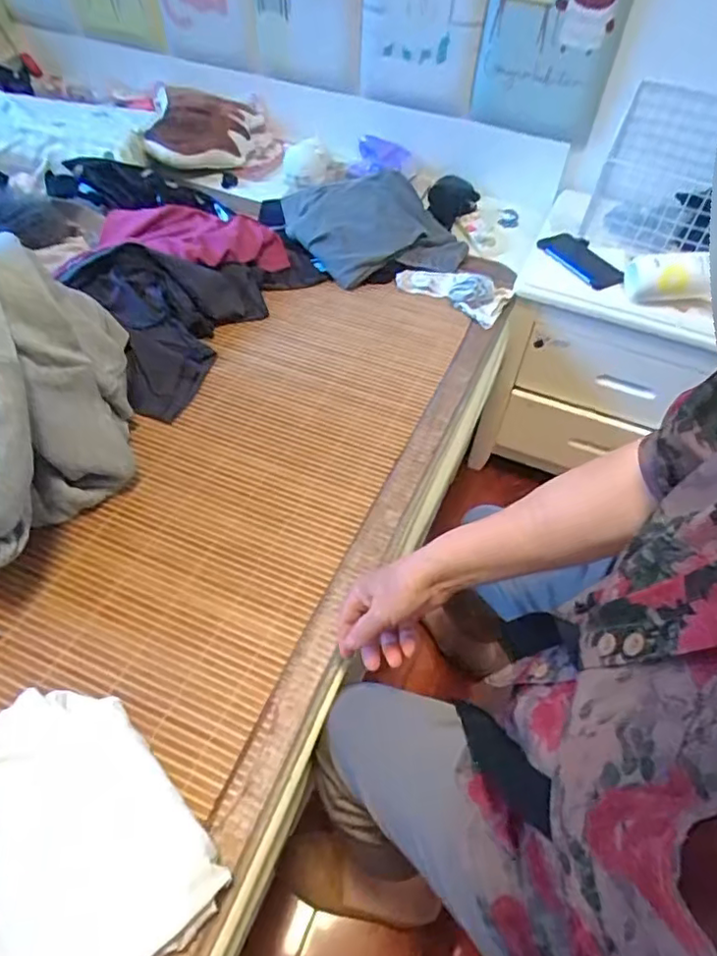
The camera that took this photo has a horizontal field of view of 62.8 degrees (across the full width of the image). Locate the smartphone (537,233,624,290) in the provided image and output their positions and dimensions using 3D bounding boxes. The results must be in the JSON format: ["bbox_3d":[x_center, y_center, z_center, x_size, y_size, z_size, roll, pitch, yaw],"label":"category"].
[{"bbox_3d":[0.408,-0.399,1.073,0.069,0.015,0.177,-30,57,-7],"label":"smartphone"}]

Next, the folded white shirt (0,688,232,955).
[{"bbox_3d":[-0.244,0.301,0.491,0.172,0.054,0.243,-34,60,-28],"label":"folded white shirt"}]

